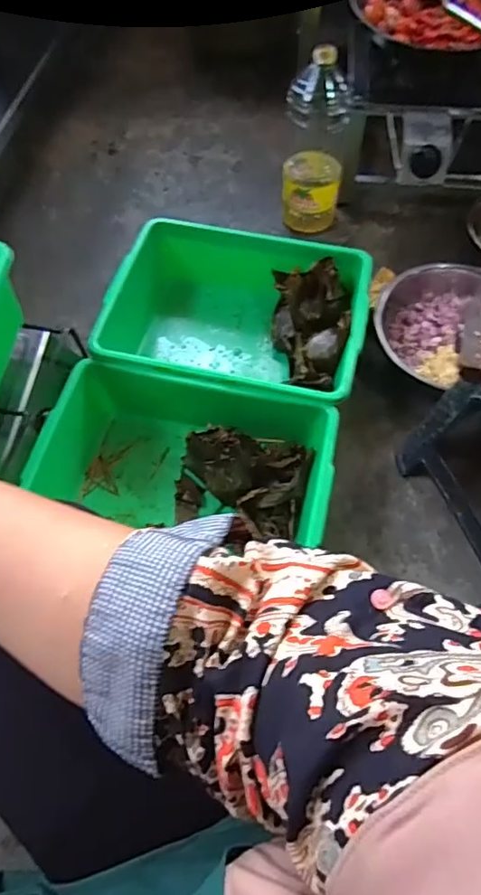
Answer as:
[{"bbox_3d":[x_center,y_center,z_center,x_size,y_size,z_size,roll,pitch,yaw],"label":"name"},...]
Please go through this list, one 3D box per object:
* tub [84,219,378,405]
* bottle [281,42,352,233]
[{"bbox_3d":[-0.002,-0.208,0.885,0.387,0.142,0.322,9,64,6],"label":"tub"},{"bbox_3d":[0.136,-0.542,0.976,0.113,0.278,0.104,5,64,4],"label":"bottle"}]

